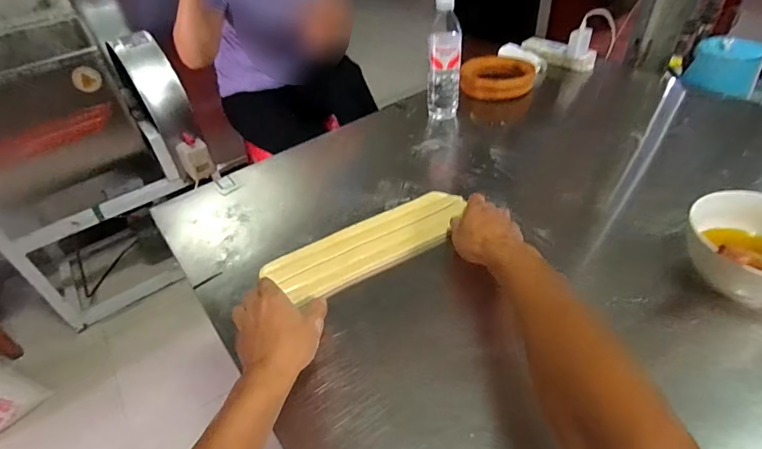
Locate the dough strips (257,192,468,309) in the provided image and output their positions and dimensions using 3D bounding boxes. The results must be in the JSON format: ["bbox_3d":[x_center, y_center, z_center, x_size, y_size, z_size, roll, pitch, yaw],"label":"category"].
[{"bbox_3d":[-0.010,0.023,0.639,0.312,0.023,0.103,-25,45,-22],"label":"dough strips"}]

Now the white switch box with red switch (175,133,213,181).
[{"bbox_3d":[-0.617,-0.231,1.413,0.099,0.147,0.084,-20,43,-15],"label":"white switch box with red switch"}]

